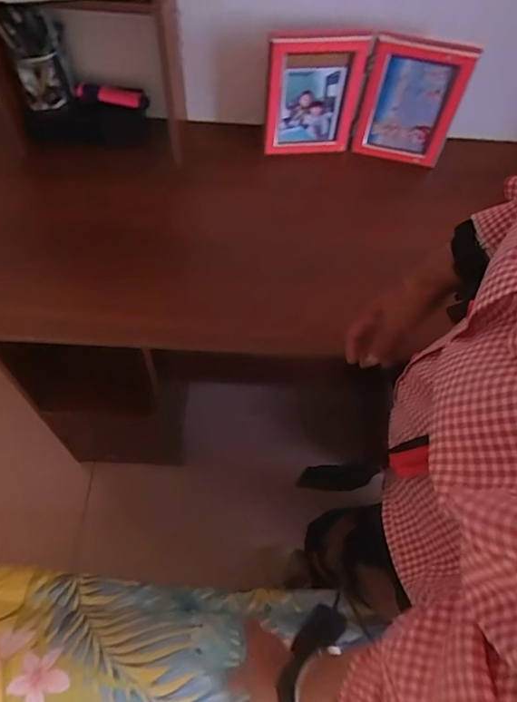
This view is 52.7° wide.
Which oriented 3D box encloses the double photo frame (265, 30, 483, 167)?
[{"bbox_3d":[0.155,-0.368,0.767,0.280,0.188,0.030,2,61,-2],"label":"double photo frame"}]

